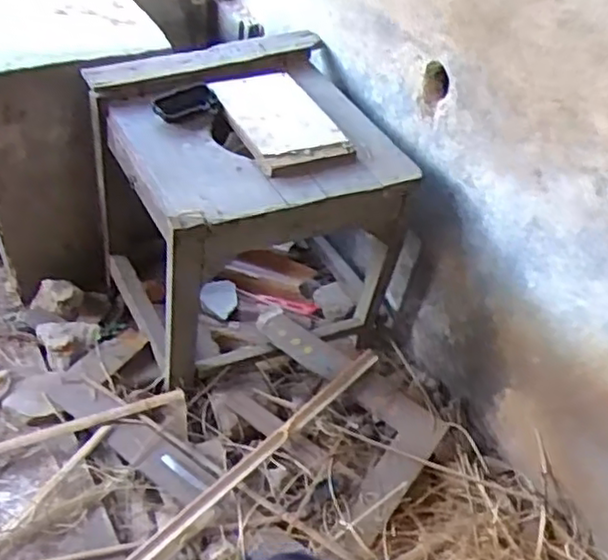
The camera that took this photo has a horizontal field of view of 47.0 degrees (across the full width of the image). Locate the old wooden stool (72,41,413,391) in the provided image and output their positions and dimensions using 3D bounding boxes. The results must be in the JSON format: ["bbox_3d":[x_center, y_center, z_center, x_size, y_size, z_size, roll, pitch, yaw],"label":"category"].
[{"bbox_3d":[-0.087,-0.103,1.303,0.475,0.488,0.434,-19,48,-23],"label":"old wooden stool"}]

